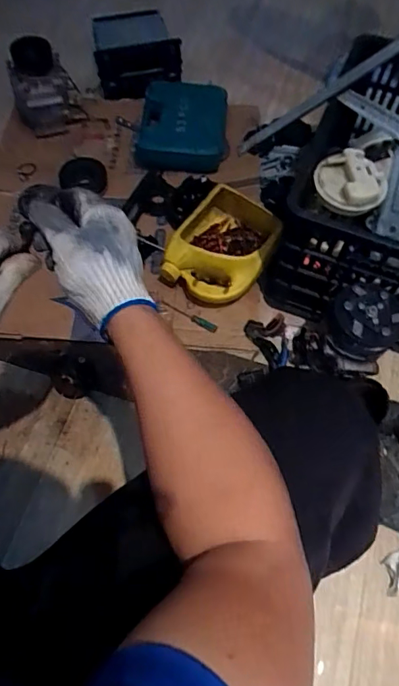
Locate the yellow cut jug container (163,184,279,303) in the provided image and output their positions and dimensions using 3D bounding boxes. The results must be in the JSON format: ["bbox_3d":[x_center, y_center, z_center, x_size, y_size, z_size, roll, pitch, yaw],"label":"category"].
[{"bbox_3d":[0.047,-0.187,0.945,0.175,0.110,0.218,27,67,12],"label":"yellow cut jug container"}]

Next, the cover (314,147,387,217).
[{"bbox_3d":[0.254,-0.271,0.802,0.119,0.035,0.112,13,64,5],"label":"cover"}]

